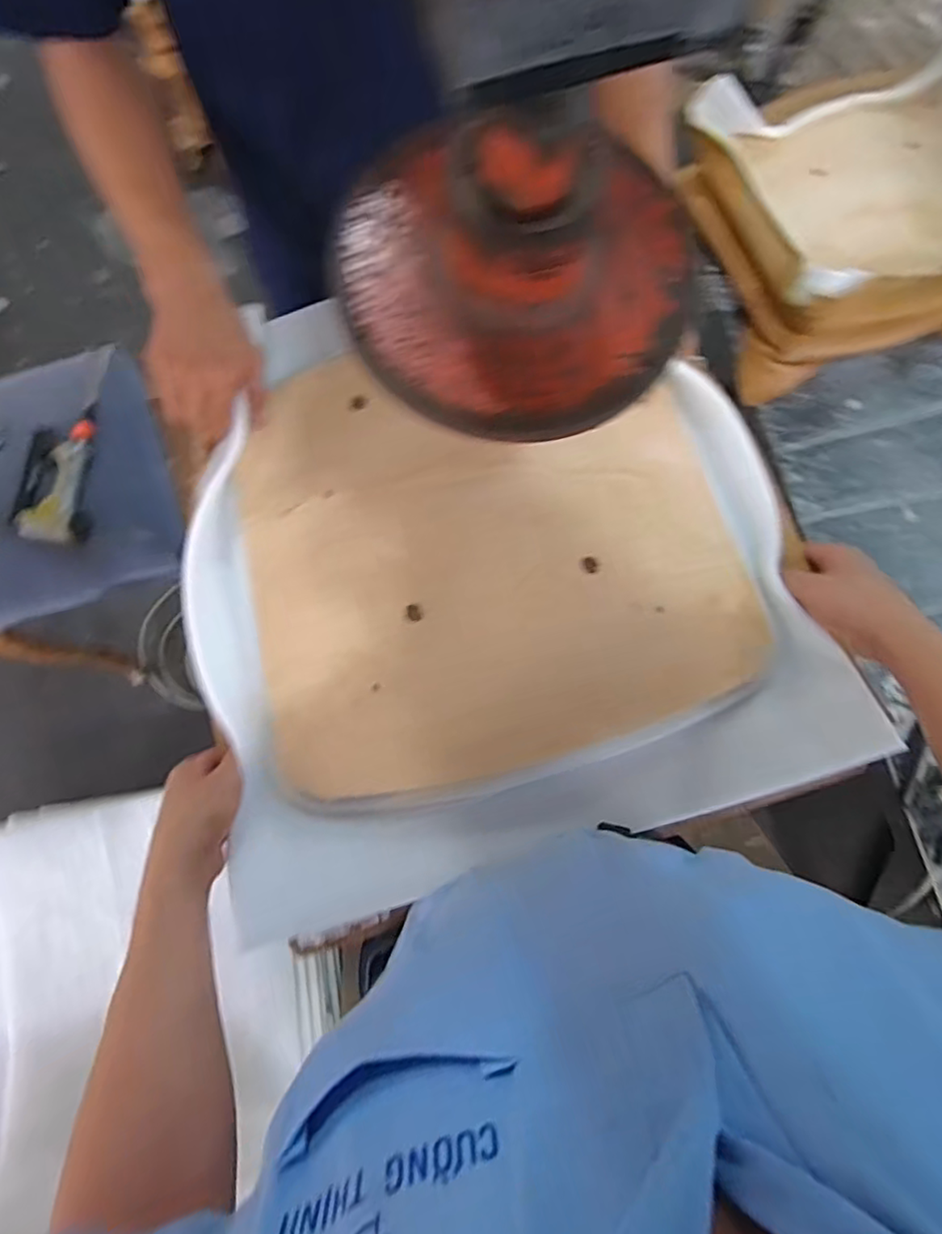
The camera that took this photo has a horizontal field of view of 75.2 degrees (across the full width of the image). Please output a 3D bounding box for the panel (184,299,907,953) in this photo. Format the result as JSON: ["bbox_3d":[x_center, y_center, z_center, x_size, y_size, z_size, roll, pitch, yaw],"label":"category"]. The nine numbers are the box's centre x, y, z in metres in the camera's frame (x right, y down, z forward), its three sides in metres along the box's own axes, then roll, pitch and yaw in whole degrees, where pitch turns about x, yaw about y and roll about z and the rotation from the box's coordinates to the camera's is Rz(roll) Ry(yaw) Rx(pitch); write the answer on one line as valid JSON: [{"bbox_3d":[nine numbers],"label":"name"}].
[{"bbox_3d":[0.023,-0.032,0.594,0.554,0.070,0.505,-13,80,-2],"label":"panel"}]

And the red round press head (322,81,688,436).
[{"bbox_3d":[0.017,-0.140,0.217,0.138,0.066,0.130,4,80,2],"label":"red round press head"}]

